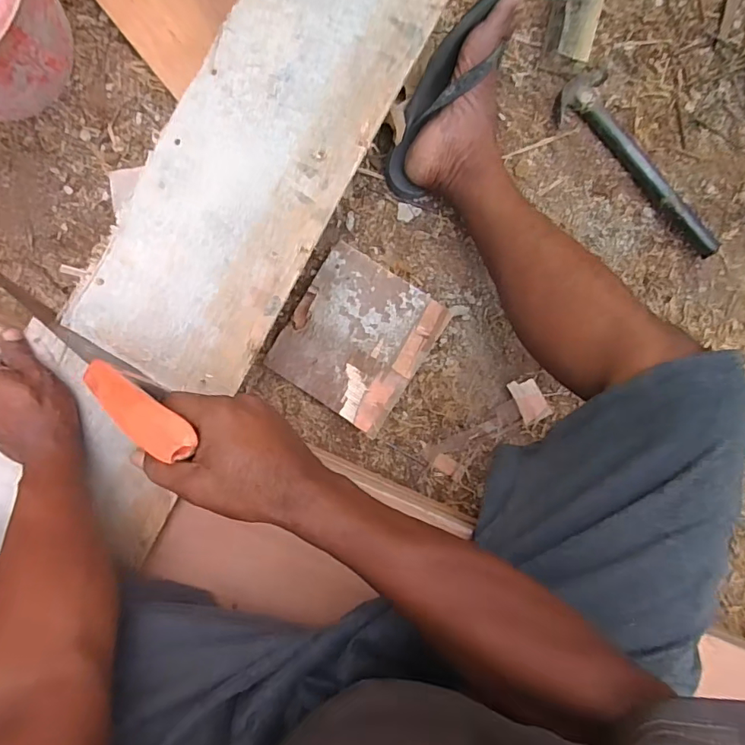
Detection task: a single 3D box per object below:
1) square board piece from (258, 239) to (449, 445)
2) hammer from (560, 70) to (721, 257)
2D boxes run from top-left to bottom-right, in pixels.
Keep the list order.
[{"bbox_3d":[-0.019,-0.043,0.655,0.174,0.014,0.191,33,92,-3],"label":"square board piece"},{"bbox_3d":[0.376,-0.288,0.695,0.074,0.043,0.299,-41,92,-6],"label":"hammer"}]

